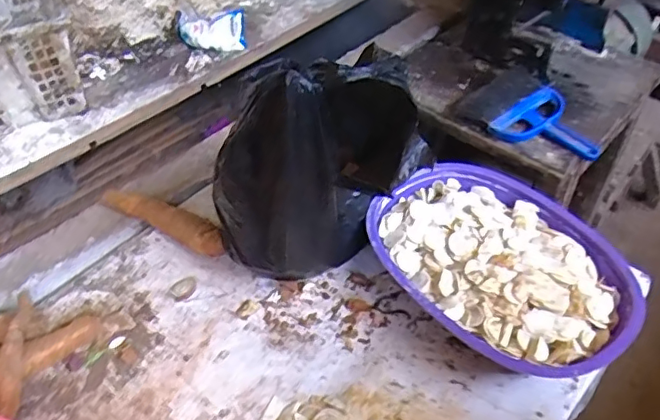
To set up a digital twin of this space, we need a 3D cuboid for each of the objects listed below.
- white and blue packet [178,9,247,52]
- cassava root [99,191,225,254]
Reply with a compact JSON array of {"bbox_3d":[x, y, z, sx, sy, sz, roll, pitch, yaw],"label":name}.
[{"bbox_3d":[-0.212,-0.319,1.012,0.120,0.070,0.032,-2,43,2],"label":"white and blue packet"},{"bbox_3d":[-0.221,0.013,0.751,0.211,0.045,0.042,22,52,24],"label":"cassava root"}]

